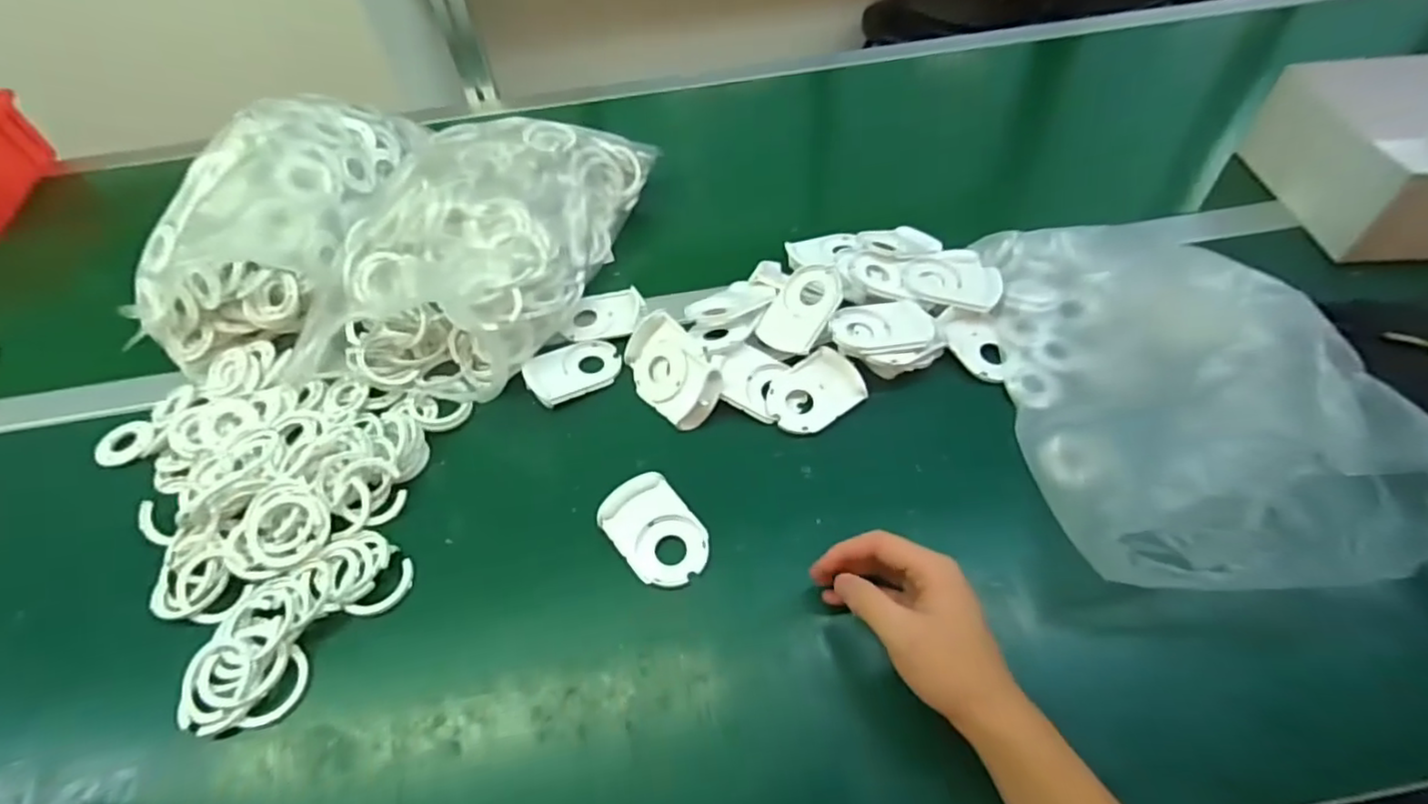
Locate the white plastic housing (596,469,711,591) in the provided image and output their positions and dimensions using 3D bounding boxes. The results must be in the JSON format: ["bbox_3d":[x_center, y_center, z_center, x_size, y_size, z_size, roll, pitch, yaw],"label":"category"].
[{"bbox_3d":[-0.042,0.094,0.471,0.057,0.019,0.083,-36,58,-21],"label":"white plastic housing"}]

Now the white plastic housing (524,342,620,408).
[{"bbox_3d":[-0.125,-0.030,0.574,0.084,0.014,0.059,-26,55,-14],"label":"white plastic housing"}]

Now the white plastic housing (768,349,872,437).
[{"bbox_3d":[0.083,-0.009,0.536,0.078,0.016,0.054,-30,56,-17],"label":"white plastic housing"}]

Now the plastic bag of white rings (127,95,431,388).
[{"bbox_3d":[-0.418,-0.186,0.633,0.189,0.122,0.307,0,52,5],"label":"plastic bag of white rings"}]

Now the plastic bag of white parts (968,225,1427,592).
[{"bbox_3d":[0.348,-0.038,0.485,0.228,0.108,0.337,-3,52,3],"label":"plastic bag of white parts"}]

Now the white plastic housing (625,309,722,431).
[{"bbox_3d":[-0.036,-0.026,0.553,0.063,0.018,0.107,-49,58,14],"label":"white plastic housing"}]

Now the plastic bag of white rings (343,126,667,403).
[{"bbox_3d":[-0.213,-0.159,0.621,0.197,0.112,0.334,12,54,14],"label":"plastic bag of white rings"}]

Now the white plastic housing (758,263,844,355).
[{"bbox_3d":[0.076,-0.081,0.560,0.058,0.014,0.083,24,80,33],"label":"white plastic housing"}]

